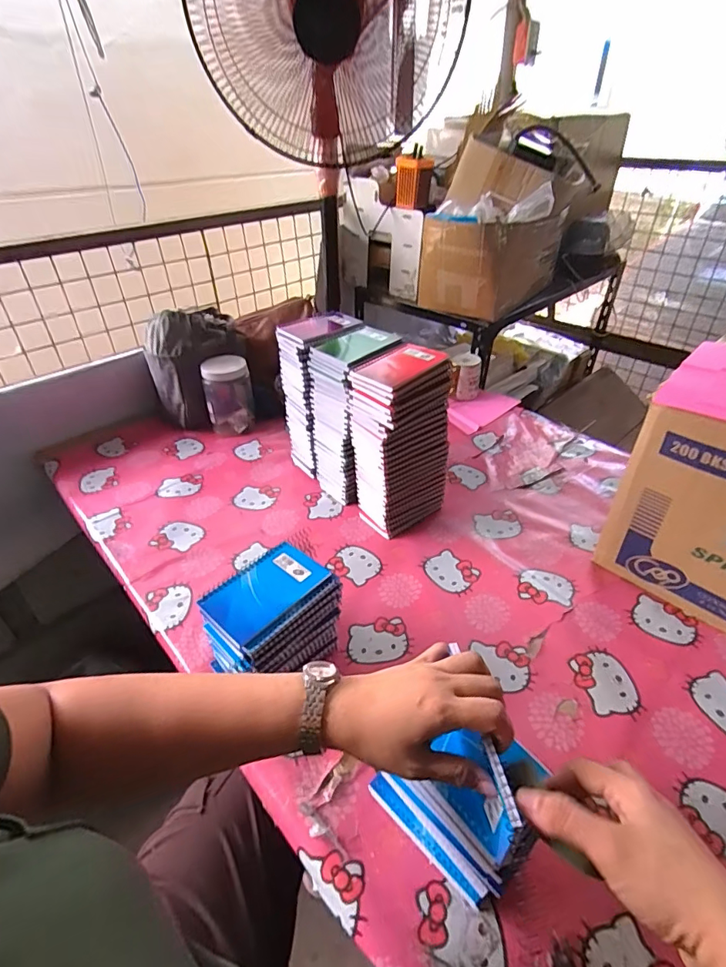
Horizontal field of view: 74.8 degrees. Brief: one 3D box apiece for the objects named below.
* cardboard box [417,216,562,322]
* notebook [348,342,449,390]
[{"bbox_3d":[0.327,-0.587,1.238,0.241,0.201,0.347,26,46,31],"label":"cardboard box"},{"bbox_3d":[0.055,-0.178,0.700,0.135,0.011,0.097,-32,46,-29],"label":"notebook"}]

